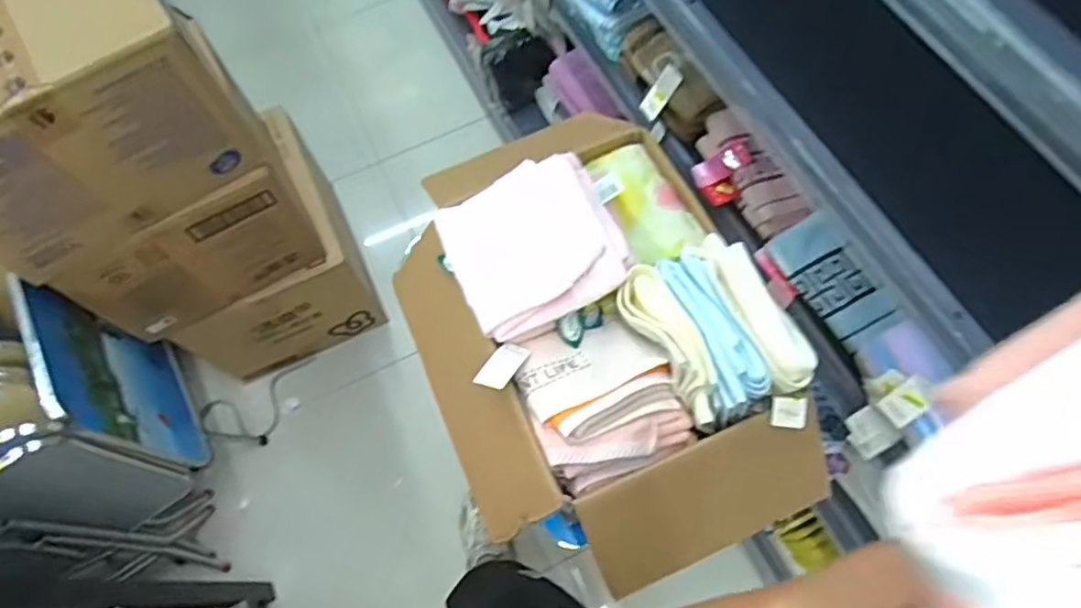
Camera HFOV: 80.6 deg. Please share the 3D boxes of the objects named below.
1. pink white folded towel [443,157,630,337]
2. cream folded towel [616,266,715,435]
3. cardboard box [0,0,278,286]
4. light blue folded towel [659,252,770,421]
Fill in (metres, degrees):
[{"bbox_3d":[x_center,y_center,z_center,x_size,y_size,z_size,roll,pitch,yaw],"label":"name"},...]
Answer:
[{"bbox_3d":[-0.011,-0.077,0.770,0.198,0.033,0.199,-22,67,-6],"label":"pink white folded towel"},{"bbox_3d":[0.148,0.043,0.722,0.061,0.063,0.187,-28,68,-9],"label":"cream folded towel"},{"bbox_3d":[-0.763,-0.341,0.980,0.427,0.307,0.451,-35,69,-12],"label":"cardboard box"},{"bbox_3d":[0.191,0.031,0.724,0.053,0.054,0.186,-22,67,-6],"label":"light blue folded towel"}]

